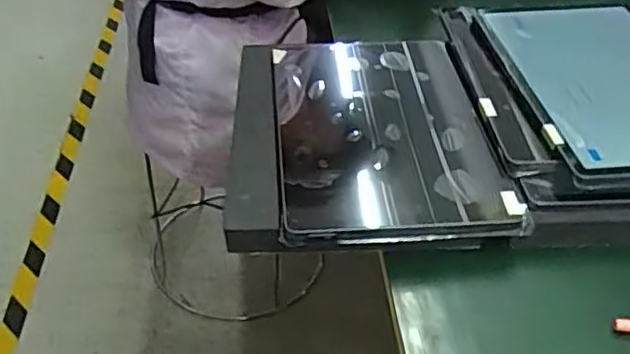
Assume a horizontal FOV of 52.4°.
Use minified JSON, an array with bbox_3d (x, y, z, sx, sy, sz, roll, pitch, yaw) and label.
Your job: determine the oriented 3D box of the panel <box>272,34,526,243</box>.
[{"bbox_3d":[0.054,-0.045,0.533,0.168,0.022,0.257,-1,40,-5],"label":"panel"}]

